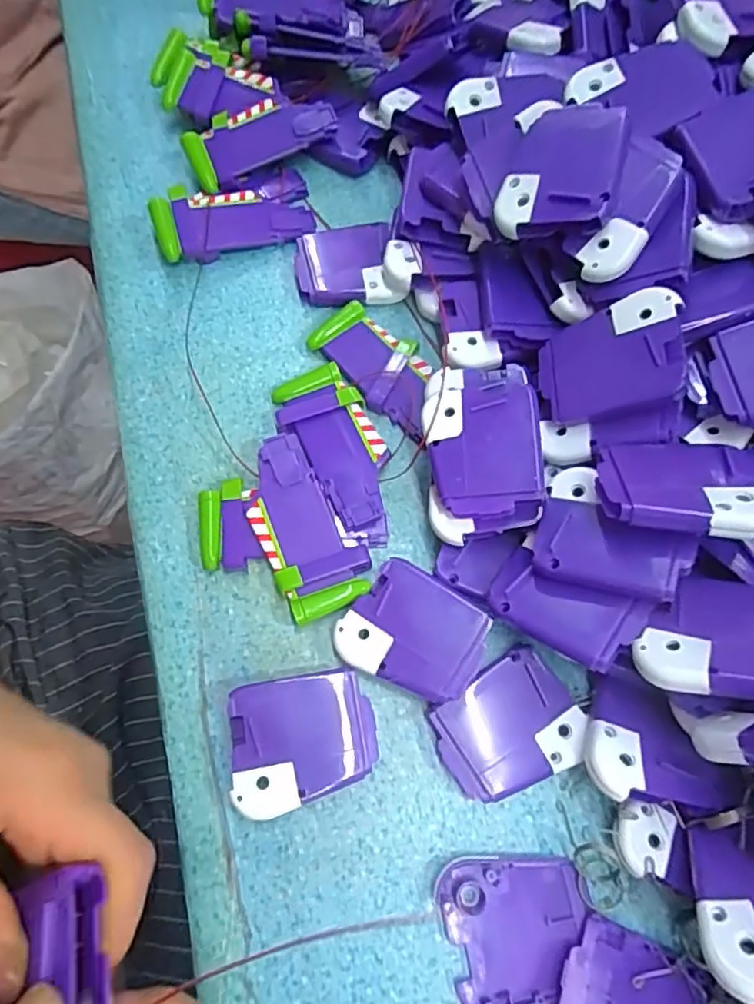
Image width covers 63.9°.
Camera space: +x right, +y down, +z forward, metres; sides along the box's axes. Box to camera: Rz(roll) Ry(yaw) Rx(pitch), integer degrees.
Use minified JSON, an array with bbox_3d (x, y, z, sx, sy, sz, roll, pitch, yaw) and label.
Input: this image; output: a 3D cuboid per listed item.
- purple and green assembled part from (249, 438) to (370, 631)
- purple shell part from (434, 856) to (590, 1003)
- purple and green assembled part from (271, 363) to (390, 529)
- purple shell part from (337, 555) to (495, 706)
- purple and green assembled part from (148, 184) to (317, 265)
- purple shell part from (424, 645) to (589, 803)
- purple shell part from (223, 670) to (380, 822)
[{"bbox_3d":[-0.038,0.011,0.292,0.041,0.012,0.088,-27,73,-9],"label":"purple and green assembled part"},{"bbox_3d":[0.055,0.172,0.241,0.056,0.005,0.051,-4,71,-1],"label":"purple shell part"},{"bbox_3d":[-0.020,-0.029,0.307,0.041,0.009,0.088,-26,73,-9],"label":"purple and green assembled part"},{"bbox_3d":[0.017,0.057,0.270,0.060,0.011,0.050,26,73,9],"label":"purple shell part"},{"bbox_3d":[-0.083,-0.164,0.349,0.089,0.024,0.037,-14,71,-5],"label":"purple and green assembled part"},{"bbox_3d":[0.057,0.099,0.265,0.060,0.011,0.049,-29,73,-9],"label":"purple shell part"},{"bbox_3d":[-0.031,0.102,0.260,0.059,0.015,0.051,-10,71,-3],"label":"purple shell part"}]

